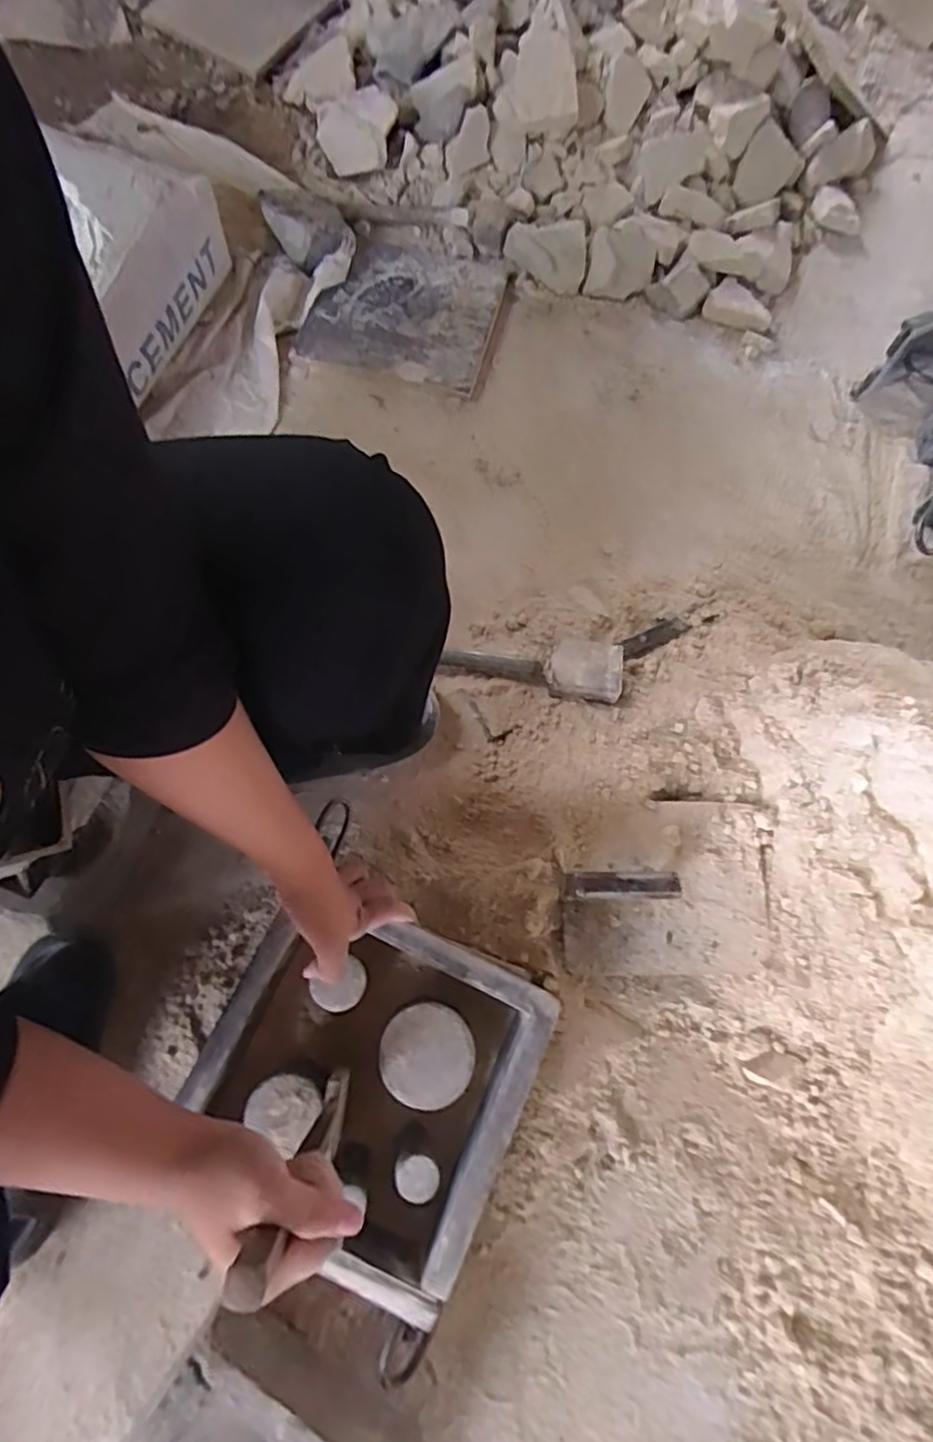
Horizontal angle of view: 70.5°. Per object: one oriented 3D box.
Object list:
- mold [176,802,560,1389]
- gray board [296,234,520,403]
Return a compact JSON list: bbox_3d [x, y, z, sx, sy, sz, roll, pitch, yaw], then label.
[{"bbox_3d":[-0.081,0.288,0.538,0.235,0.084,0.232,24,71,7],"label":"mold"},{"bbox_3d":[-0.079,-0.583,0.940,0.254,0.021,0.257,17,70,1],"label":"gray board"}]

